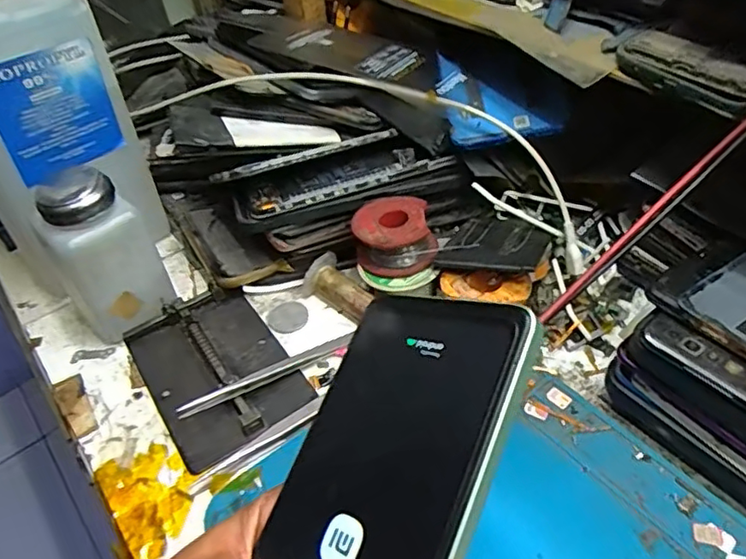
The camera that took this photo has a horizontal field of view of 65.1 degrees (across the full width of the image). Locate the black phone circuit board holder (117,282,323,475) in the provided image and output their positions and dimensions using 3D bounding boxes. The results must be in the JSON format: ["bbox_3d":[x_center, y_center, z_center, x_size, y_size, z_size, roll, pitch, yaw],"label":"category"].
[{"bbox_3d":[-0.095,0.050,0.353,0.079,0.019,0.117,-28,49,-22],"label":"black phone circuit board holder"}]

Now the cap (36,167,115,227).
[{"bbox_3d":[-0.173,-0.051,0.337,0.040,0.017,0.042,-3,45,3],"label":"cap"}]

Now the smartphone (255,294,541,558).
[{"bbox_3d":[-0.006,0.079,0.182,0.077,0.008,0.161,4,64,50],"label":"smartphone"}]

